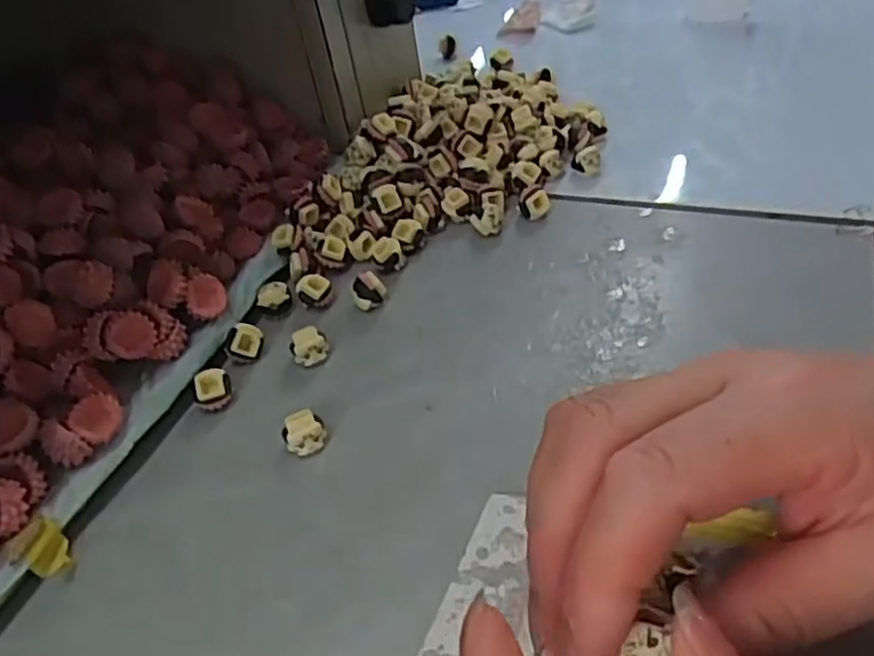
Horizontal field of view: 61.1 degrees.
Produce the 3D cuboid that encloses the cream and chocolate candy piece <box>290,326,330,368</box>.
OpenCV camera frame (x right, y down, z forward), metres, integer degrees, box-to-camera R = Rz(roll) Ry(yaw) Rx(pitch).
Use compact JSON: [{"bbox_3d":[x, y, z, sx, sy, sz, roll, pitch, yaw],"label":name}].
[{"bbox_3d":[-0.056,0.008,0.323,0.016,0.014,0.013,-21,43,-12],"label":"cream and chocolate candy piece"}]

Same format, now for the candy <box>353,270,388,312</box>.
[{"bbox_3d":[-0.031,-0.018,0.345,0.015,0.014,0.011,-29,45,-20],"label":"candy"}]

